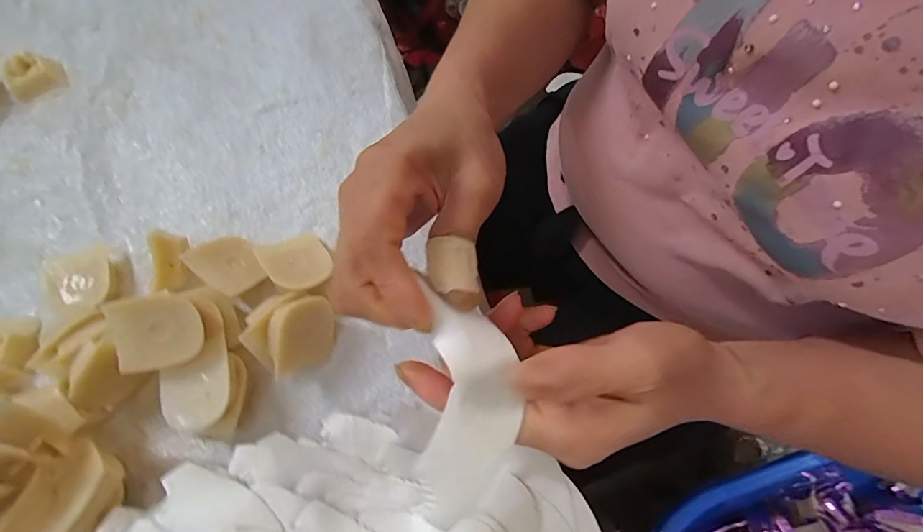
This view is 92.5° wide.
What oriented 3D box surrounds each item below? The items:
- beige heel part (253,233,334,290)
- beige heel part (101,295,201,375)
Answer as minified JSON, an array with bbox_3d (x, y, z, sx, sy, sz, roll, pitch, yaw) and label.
[{"bbox_3d":[-0.106,-0.004,0.282,0.038,0.006,0.048,-25,46,-26],"label":"beige heel part"},{"bbox_3d":[-0.164,0.035,0.239,0.041,0.005,0.039,-12,92,-19],"label":"beige heel part"}]

